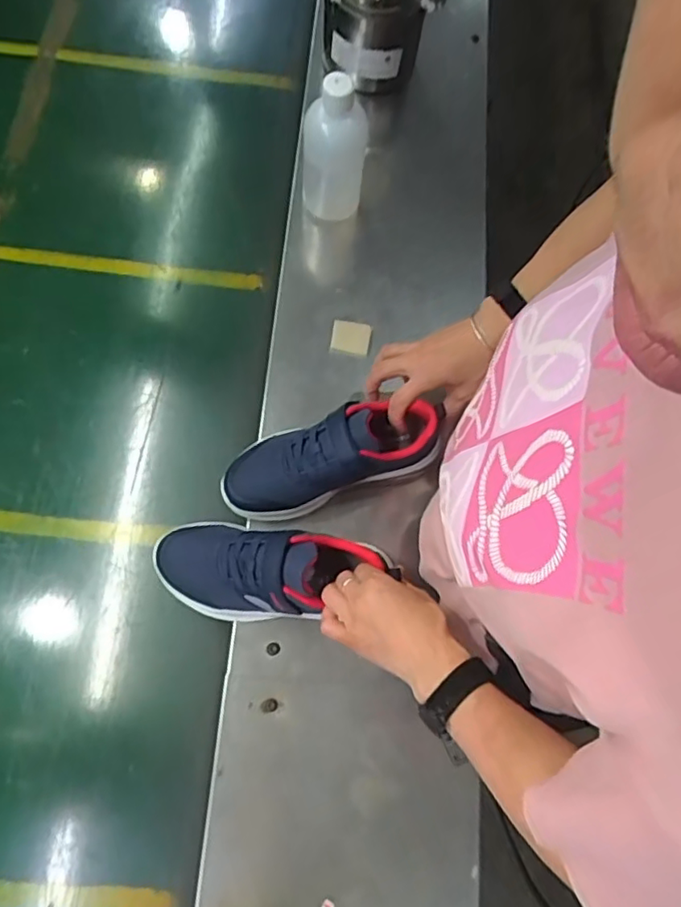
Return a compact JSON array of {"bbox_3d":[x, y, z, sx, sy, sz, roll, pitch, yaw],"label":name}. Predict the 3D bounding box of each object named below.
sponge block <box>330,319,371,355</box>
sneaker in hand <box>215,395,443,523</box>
[{"bbox_3d":[0.013,-0.146,0.745,0.047,0.012,0.045,8,72,-1],"label":"sponge block"},{"bbox_3d":[-0.011,-0.001,0.645,0.236,0.092,0.086,-18,73,-1],"label":"sneaker in hand"}]

